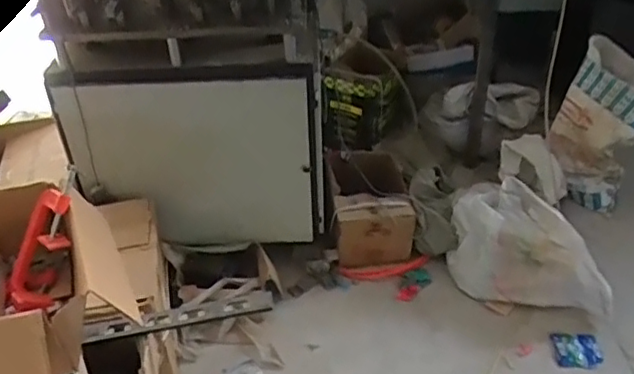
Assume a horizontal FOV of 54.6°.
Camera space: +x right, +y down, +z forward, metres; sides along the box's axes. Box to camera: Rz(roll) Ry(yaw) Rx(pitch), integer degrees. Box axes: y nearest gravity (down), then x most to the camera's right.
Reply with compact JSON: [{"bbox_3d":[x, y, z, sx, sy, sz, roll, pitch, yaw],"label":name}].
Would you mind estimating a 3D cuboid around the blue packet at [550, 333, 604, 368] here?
[{"bbox_3d":[0.707,0.445,1.673,0.118,0.018,0.096,-8,53,11],"label":"blue packet"}]

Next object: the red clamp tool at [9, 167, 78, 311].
[{"bbox_3d":[-0.533,0.101,1.202,0.119,0.047,0.284,13,82,18],"label":"red clamp tool"}]

